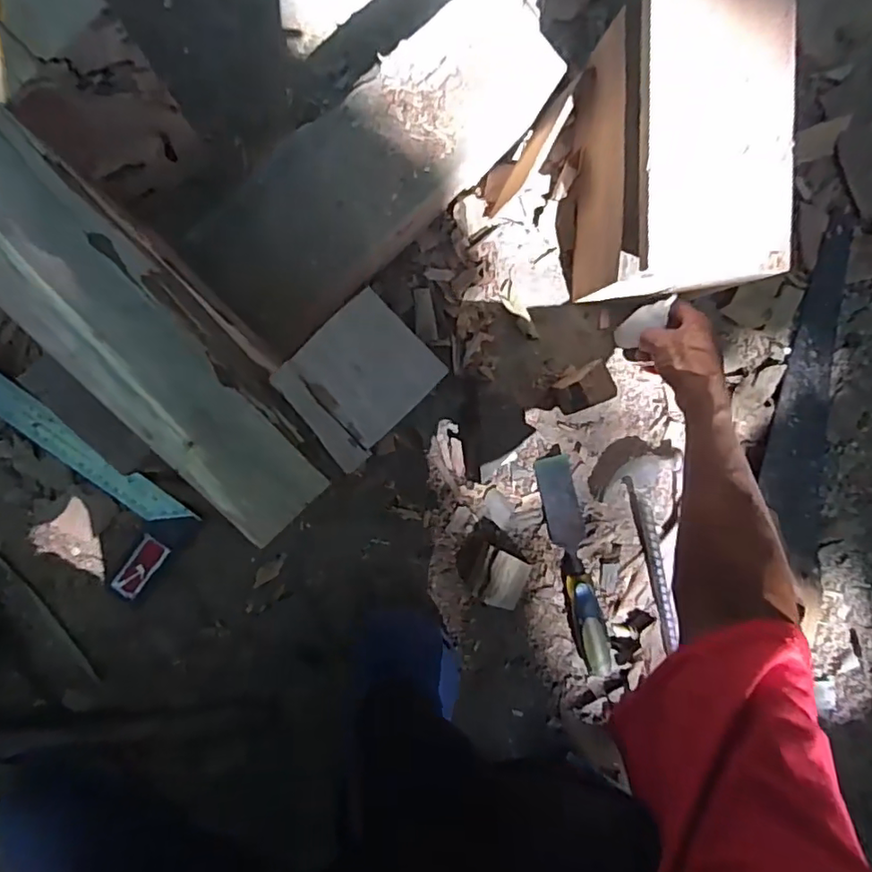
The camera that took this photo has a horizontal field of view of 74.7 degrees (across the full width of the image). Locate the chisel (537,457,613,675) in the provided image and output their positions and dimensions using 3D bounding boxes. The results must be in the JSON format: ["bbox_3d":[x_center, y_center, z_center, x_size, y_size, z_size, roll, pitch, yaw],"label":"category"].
[{"bbox_3d":[0.154,0.140,0.627,0.038,0.043,0.232,-12,96,-7],"label":"chisel"}]

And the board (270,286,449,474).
[{"bbox_3d":[-0.039,-0.030,0.291,0.072,0.006,0.060,-43,99,-3],"label":"board"}]

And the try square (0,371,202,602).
[{"bbox_3d":[-0.383,0.030,0.555,0.296,0.021,0.112,40,88,-9],"label":"try square"}]

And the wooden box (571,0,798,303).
[{"bbox_3d":[0.224,-0.261,0.548,0.128,0.160,0.242,-1,95,-8],"label":"wooden box"}]

